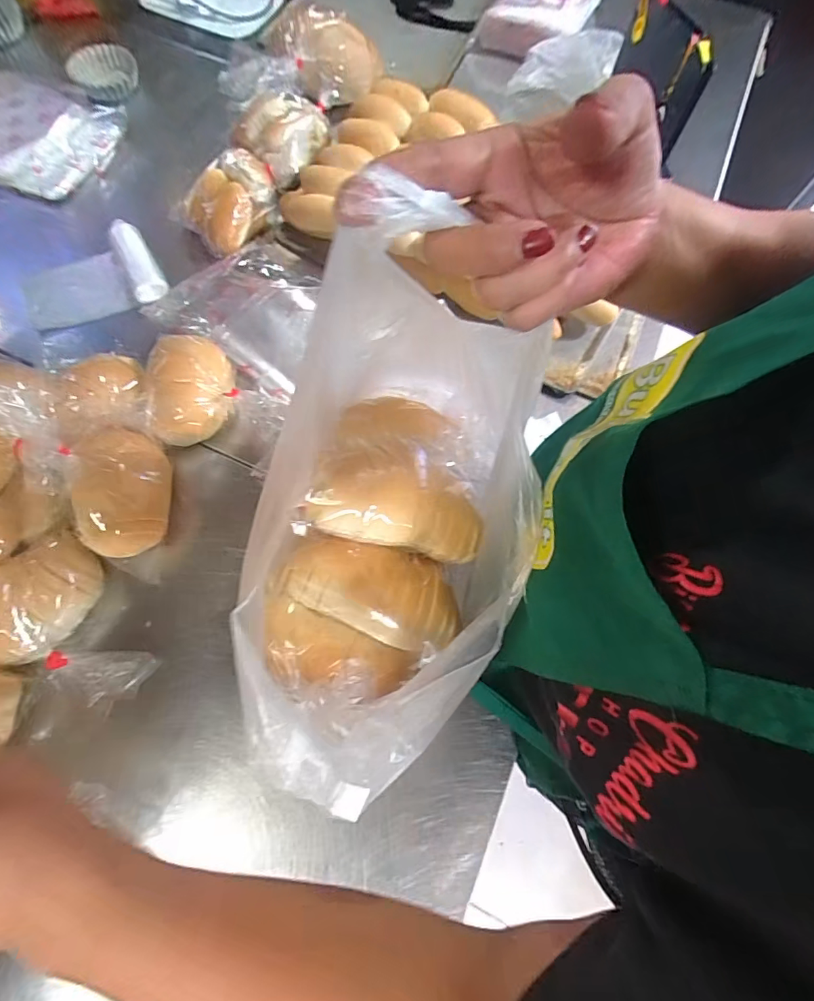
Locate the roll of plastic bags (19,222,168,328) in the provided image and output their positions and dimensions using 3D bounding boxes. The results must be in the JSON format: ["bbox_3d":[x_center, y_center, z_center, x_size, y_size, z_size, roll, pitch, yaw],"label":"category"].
[{"bbox_3d":[-0.398,-0.282,0.583,0.168,0.041,0.116,-20,71,-9],"label":"roll of plastic bags"}]

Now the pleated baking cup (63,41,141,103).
[{"bbox_3d":[-0.458,-0.649,0.693,0.095,0.024,0.097,-20,72,-10],"label":"pleated baking cup"}]

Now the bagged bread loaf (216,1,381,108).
[{"bbox_3d":[-0.144,-0.609,0.634,0.237,0.075,0.106,-21,72,-10],"label":"bagged bread loaf"}]

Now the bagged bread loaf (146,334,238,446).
[{"bbox_3d":[-0.233,-0.126,0.502,0.081,0.055,0.114,-14,71,-7],"label":"bagged bread loaf"}]

